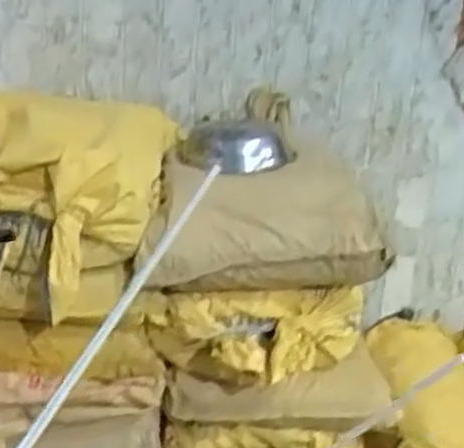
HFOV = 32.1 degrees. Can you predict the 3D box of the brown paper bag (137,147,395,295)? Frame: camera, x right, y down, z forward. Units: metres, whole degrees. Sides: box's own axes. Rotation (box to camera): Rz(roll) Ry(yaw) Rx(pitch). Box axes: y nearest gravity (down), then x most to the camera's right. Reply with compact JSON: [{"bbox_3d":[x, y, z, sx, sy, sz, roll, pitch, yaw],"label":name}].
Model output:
[{"bbox_3d":[0.042,0.000,1.395,0.405,0.170,0.268,1,18,-9],"label":"brown paper bag"}]

